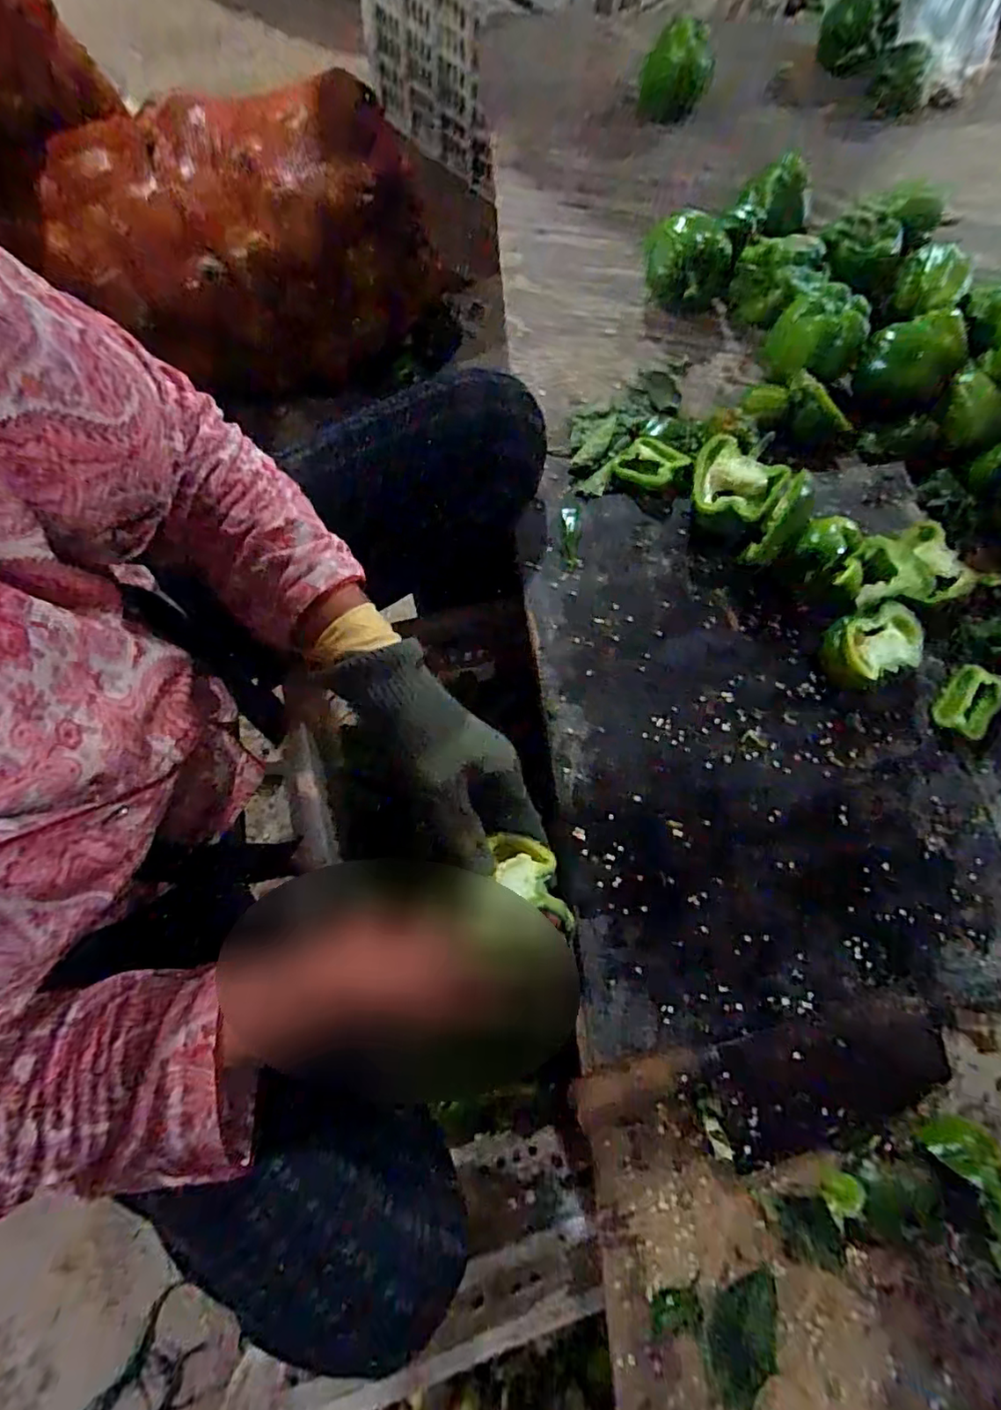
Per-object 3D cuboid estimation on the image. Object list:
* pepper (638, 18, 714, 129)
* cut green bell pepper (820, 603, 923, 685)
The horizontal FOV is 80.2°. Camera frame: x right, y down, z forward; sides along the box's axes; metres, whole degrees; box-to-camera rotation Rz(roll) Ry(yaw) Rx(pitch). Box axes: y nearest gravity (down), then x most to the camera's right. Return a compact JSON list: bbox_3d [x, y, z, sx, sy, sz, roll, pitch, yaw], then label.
[{"bbox_3d":[0.204,-0.724,0.680,0.071,0.082,0.060,-5,73,-6],"label":"pepper"},{"bbox_3d":[0.297,-0.047,0.476,0.069,0.035,0.050,-17,76,-9],"label":"cut green bell pepper"}]

